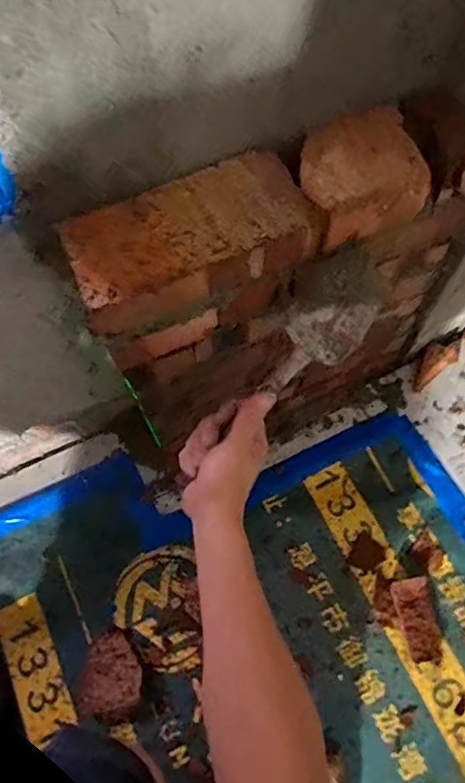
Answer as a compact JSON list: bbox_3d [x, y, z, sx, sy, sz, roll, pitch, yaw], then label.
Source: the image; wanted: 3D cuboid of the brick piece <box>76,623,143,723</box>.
[{"bbox_3d":[-0.156,0.379,0.734,0.077,0.041,0.105,14,68,8],"label":"brick piece"}]

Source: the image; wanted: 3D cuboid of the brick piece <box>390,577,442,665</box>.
[{"bbox_3d":[0.256,0.317,0.759,0.047,0.020,0.109,-11,66,-3],"label":"brick piece"}]

